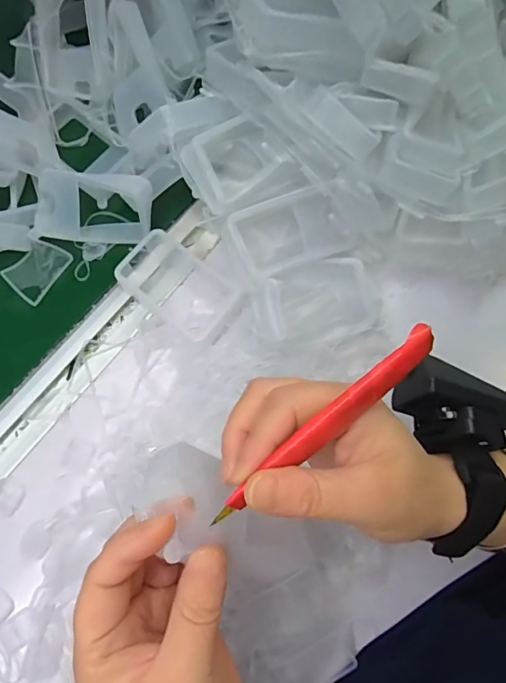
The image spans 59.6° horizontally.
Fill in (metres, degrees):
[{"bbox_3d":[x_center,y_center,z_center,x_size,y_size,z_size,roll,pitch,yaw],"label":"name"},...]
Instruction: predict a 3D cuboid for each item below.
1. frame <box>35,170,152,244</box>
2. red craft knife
[{"bbox_3d":[-0.127,-0.110,0.364,0.099,0.036,0.056,4,108,8],"label":"frame"},{"bbox_3d":[0.029,0.034,0.178,0.112,0.006,0.012,-40,82,1],"label":"red craft knife"}]

